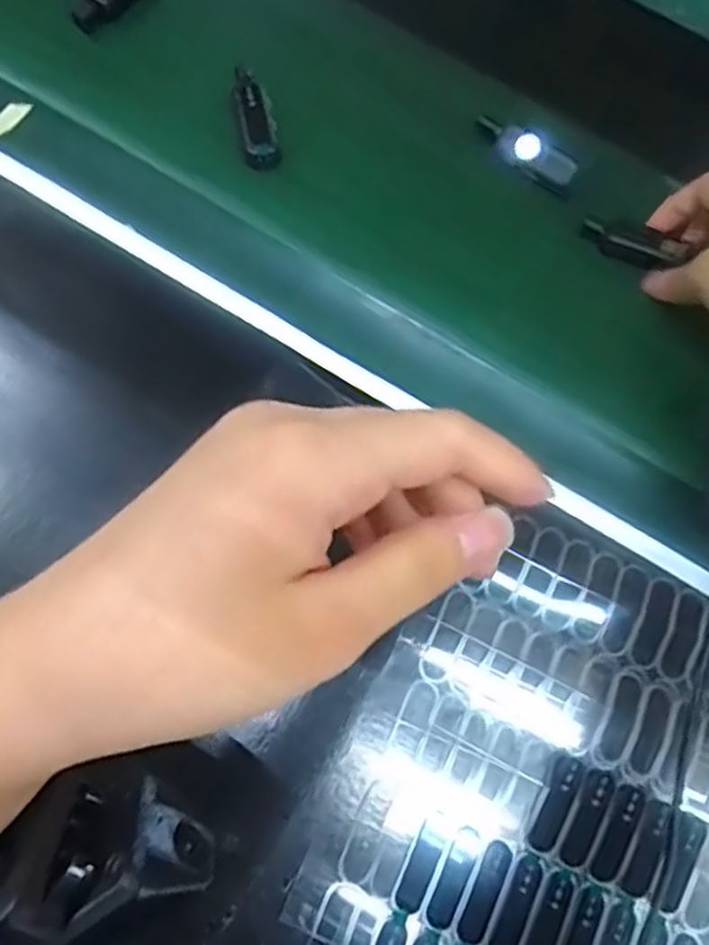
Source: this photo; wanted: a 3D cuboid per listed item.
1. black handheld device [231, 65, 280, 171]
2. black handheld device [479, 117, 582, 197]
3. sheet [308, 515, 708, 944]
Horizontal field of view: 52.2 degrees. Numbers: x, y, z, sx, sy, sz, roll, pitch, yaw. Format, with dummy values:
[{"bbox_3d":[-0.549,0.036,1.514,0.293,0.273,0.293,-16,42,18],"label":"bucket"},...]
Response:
[{"bbox_3d":[-0.052,-0.182,0.370,0.018,0.012,0.054,-13,74,-6],"label":"black handheld device"},{"bbox_3d":[0.088,-0.165,0.371,0.059,0.010,0.019,35,75,8],"label":"black handheld device"},{"bbox_3d":[0.056,0.186,0.274,0.141,0.006,0.321,25,75,4],"label":"sheet"}]

